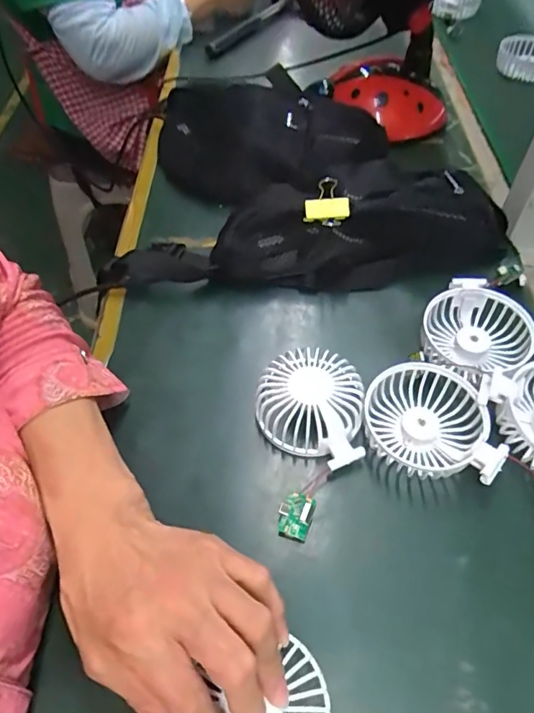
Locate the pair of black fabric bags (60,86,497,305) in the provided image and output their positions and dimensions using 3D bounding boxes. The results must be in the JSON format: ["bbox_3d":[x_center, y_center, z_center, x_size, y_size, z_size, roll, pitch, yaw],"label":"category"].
[{"bbox_3d":[0.032,-0.203,0.549,0.400,0.080,0.290,0,54,2],"label":"pair of black fabric bags"}]

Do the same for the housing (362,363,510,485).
[{"bbox_3d":[0.125,0.052,0.382,0.099,0.036,0.088,10,55,9],"label":"housing"}]

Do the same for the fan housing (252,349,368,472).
[{"bbox_3d":[0.040,0.037,0.394,0.092,0.039,0.083,24,58,18],"label":"fan housing"}]

